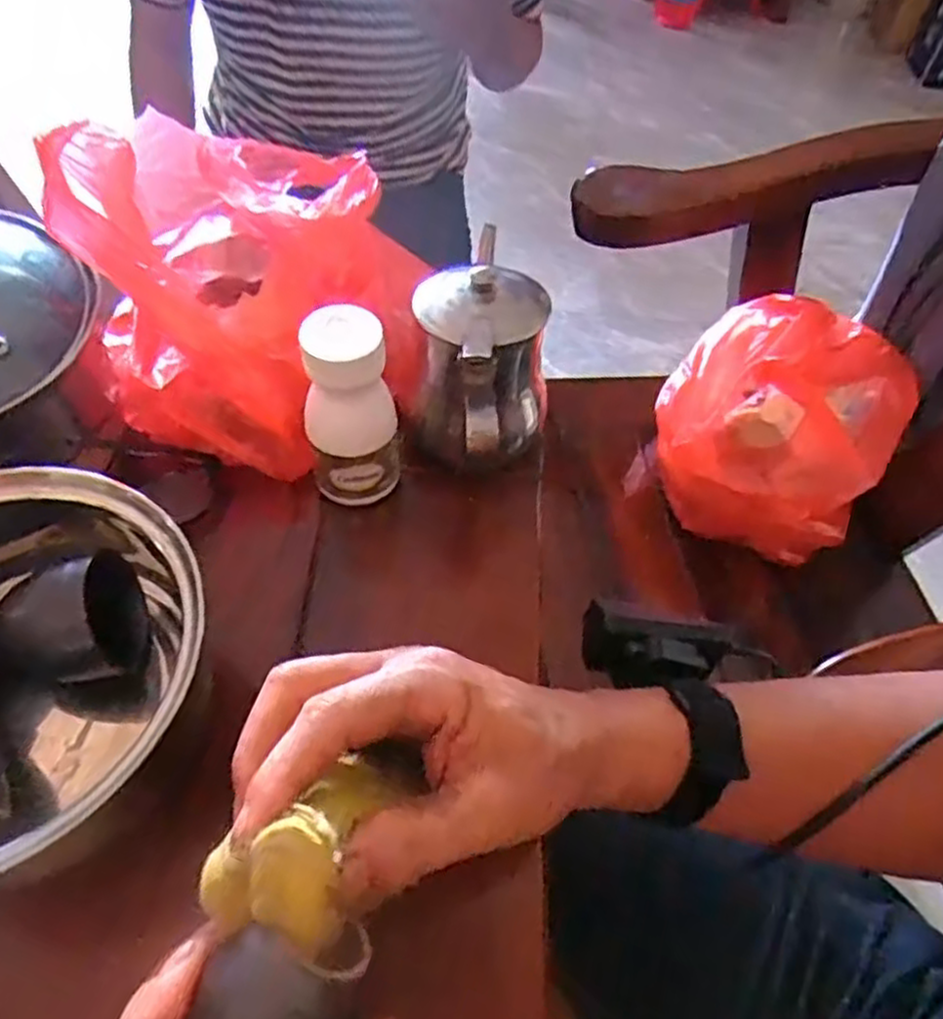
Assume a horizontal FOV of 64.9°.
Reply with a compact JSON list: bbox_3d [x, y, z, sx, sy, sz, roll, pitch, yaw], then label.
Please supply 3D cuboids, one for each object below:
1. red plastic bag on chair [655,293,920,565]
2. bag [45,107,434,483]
[{"bbox_3d":[0.297,-0.087,0.728,0.201,0.164,0.203,27,58,13],"label":"red plastic bag on chair"},{"bbox_3d":[-0.125,-0.152,0.437,0.180,0.118,0.226,-6,57,-9],"label":"bag"}]

